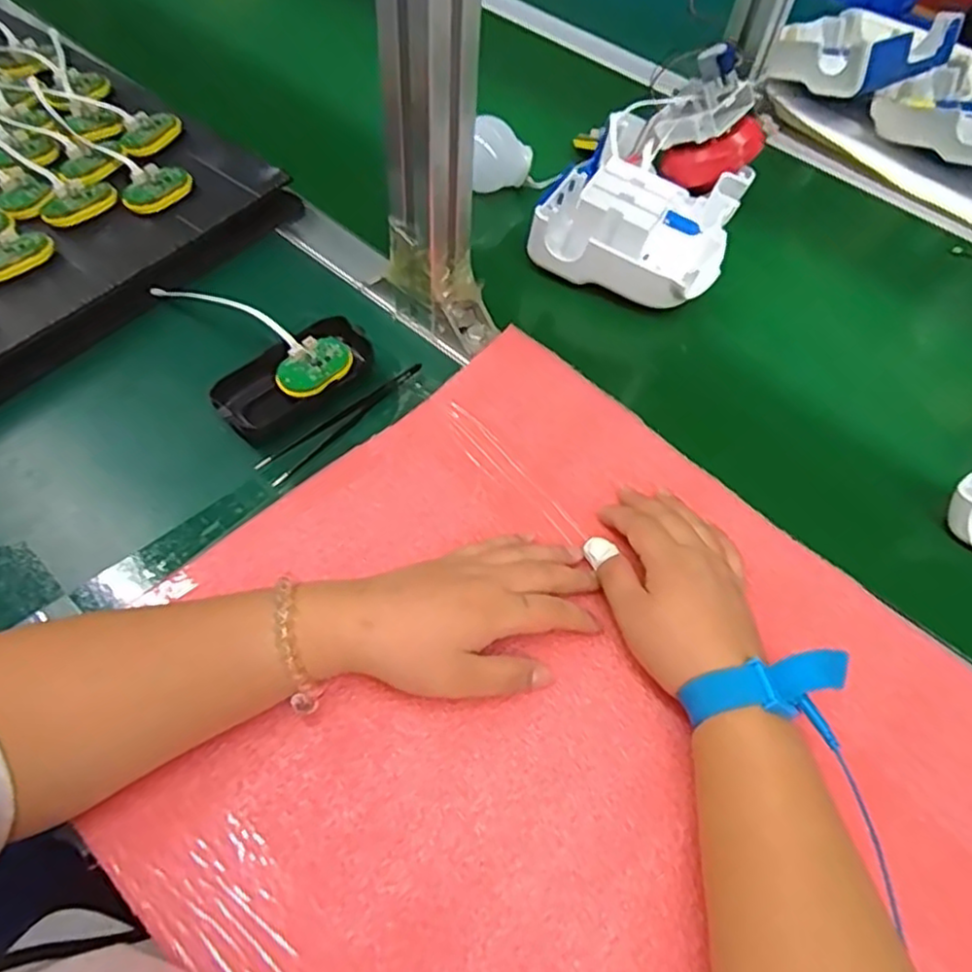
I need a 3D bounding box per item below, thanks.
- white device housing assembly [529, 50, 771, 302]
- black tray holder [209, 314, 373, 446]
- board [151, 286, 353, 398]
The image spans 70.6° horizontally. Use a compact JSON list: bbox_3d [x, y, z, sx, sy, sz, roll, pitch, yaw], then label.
[{"bbox_3d":[0.144,-0.257,0.560,0.136,0.099,0.209,24,58,10],"label":"white device housing assembly"},{"bbox_3d":[-0.130,-0.075,0.469,0.052,0.016,0.111,39,62,19],"label":"black tray holder"},{"bbox_3d":[-0.170,-0.118,0.490,0.167,0.016,0.052,32,60,15],"label":"board"}]

